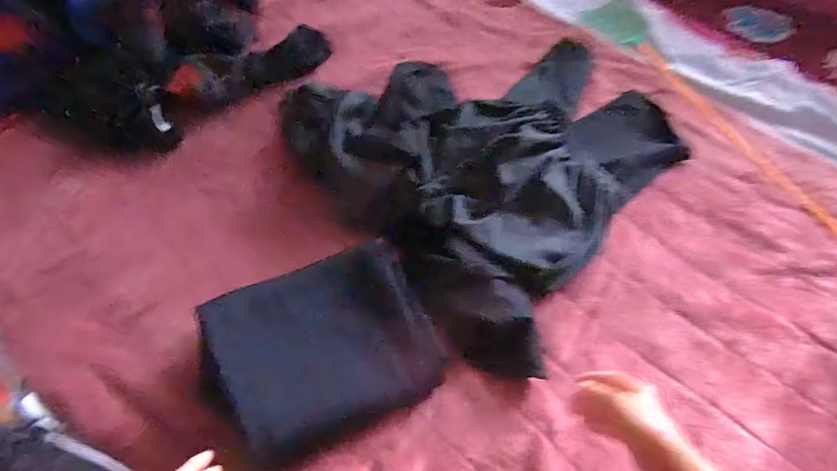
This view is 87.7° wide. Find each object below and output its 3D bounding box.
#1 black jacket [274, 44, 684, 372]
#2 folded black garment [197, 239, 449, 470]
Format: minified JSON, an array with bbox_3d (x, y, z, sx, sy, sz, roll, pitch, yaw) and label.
[{"bbox_3d":[0.124,-0.192,0.797,0.610,0.077,0.670,38,64,17],"label":"black jacket"},{"bbox_3d":[-0.131,0.148,0.597,0.298,0.053,0.228,-19,62,-14],"label":"folded black garment"}]

